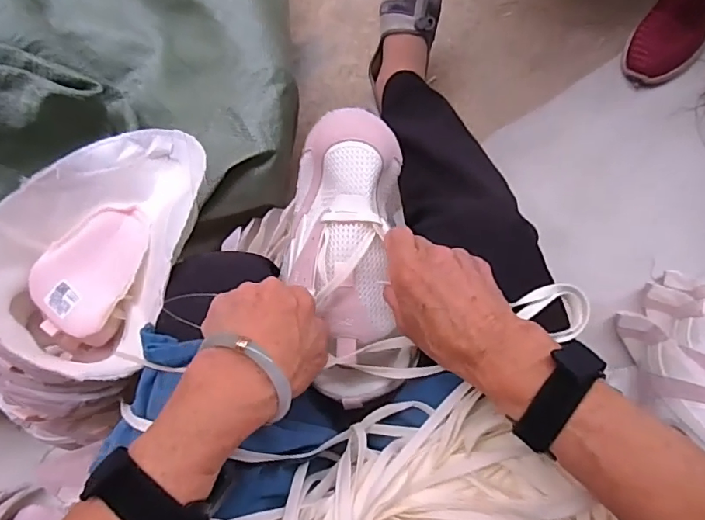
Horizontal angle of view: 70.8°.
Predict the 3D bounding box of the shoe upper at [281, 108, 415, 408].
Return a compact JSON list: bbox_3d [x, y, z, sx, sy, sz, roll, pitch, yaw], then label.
[{"bbox_3d":[-0.005,-0.002,0.409,0.097,0.066,0.234,-4,88,7],"label":"shoe upper"}]

